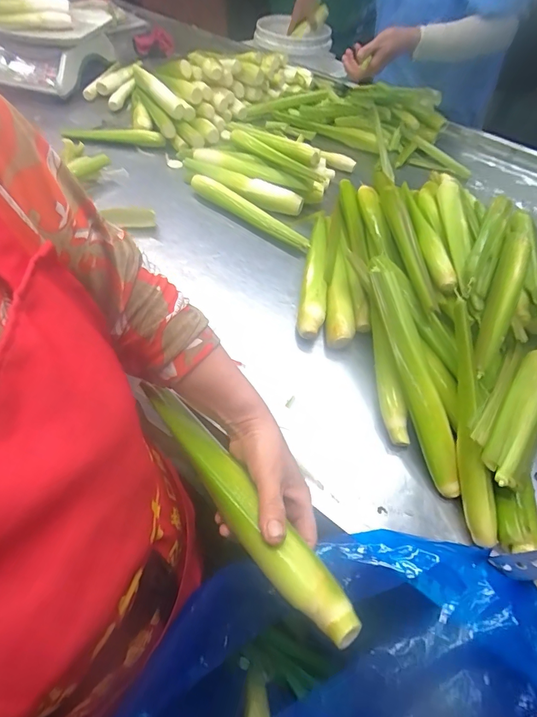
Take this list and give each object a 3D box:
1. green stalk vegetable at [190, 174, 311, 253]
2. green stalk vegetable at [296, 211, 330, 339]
[{"bbox_3d":[-0.042,-0.295,0.763,0.300,0.035,0.025,35,58,19],"label":"green stalk vegetable"},{"bbox_3d":[0.086,-0.166,0.679,0.041,0.034,0.335,9,54,2],"label":"green stalk vegetable"}]

